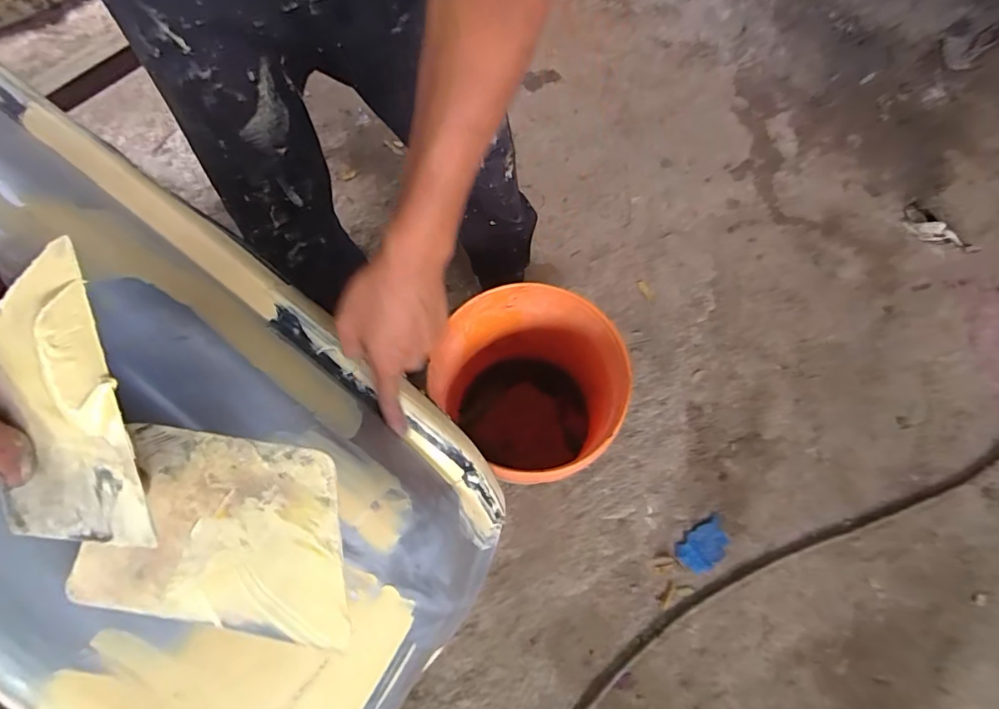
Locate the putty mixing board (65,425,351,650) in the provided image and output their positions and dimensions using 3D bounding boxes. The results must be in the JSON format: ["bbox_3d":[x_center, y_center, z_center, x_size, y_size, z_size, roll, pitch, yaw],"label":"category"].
[{"bbox_3d":[-0.144,0.089,0.248,0.143,0.004,0.095,6,91,6],"label":"putty mixing board"}]

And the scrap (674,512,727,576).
[{"bbox_3d":[0.415,0.390,1.001,0.118,0.015,0.076,-29,73,-10],"label":"scrap"}]

